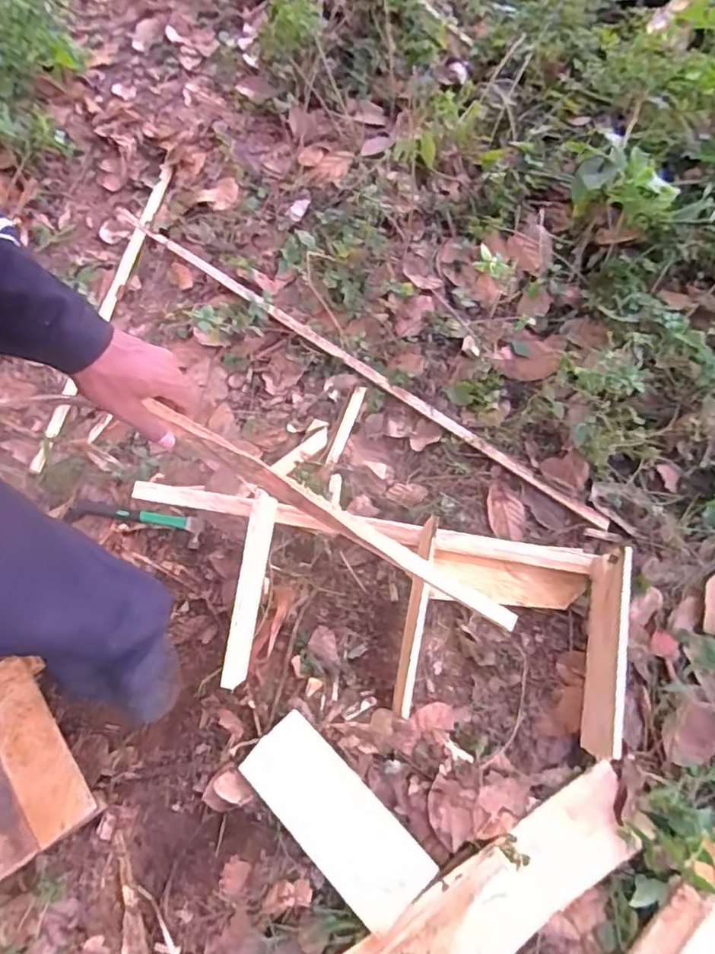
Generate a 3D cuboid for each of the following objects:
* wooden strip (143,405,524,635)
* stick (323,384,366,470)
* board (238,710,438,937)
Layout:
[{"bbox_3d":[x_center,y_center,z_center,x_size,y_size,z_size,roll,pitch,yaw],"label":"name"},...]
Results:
[{"bbox_3d":[-0.003,0.054,0.617,0.434,0.025,0.021,32,68,-15],"label":"wooden strip"},{"bbox_3d":[-0.025,-0.098,1.173,0.026,0.017,0.181,18,68,9],"label":"stick"},{"bbox_3d":[-0.037,0.505,0.889,0.303,0.025,0.122,41,73,17],"label":"board"}]

